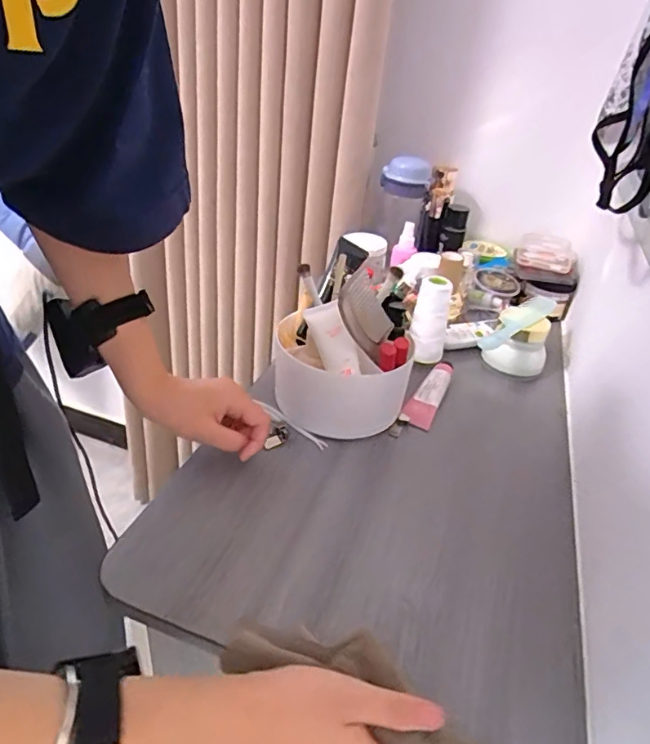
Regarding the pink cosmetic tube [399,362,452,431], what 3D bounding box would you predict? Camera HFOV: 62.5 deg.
[{"bbox_3d":[0.119,0.026,0.622,0.032,0.019,0.117,19,36,17],"label":"pink cosmetic tube"}]

